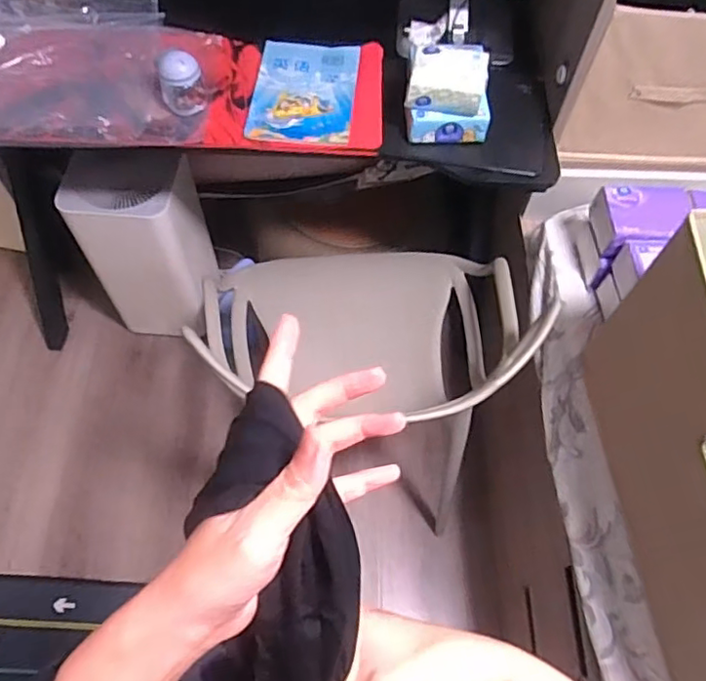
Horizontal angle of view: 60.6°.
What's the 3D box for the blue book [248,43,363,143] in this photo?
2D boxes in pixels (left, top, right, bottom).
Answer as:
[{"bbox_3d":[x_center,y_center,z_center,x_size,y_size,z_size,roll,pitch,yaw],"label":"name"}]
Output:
[{"bbox_3d":[-0.088,-0.469,1.132,0.189,0.011,0.260,4,61,1],"label":"blue book"}]

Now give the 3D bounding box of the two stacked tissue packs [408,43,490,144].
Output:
[{"bbox_3d":[0.166,-0.422,1.047,0.147,0.128,0.100,4,61,1],"label":"two stacked tissue packs"}]

